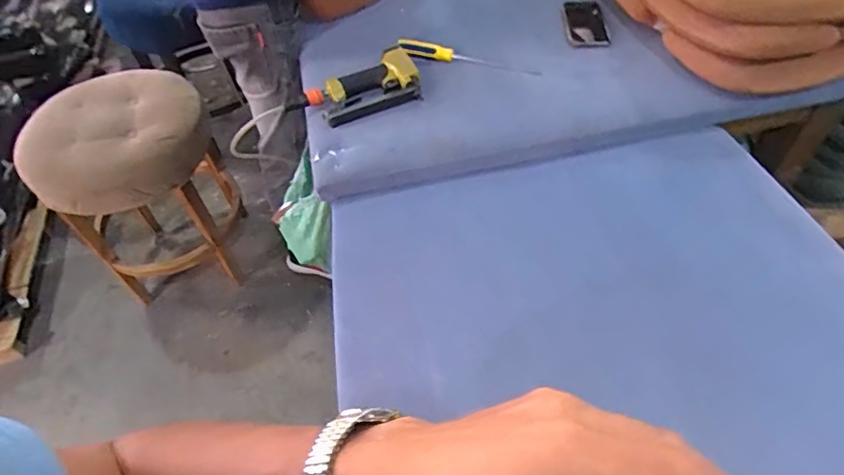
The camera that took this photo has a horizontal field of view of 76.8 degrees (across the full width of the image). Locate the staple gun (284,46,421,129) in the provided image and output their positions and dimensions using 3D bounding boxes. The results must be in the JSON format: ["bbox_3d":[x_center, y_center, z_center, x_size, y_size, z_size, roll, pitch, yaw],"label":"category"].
[{"bbox_3d":[-0.125,-0.272,0.995,0.244,0.045,0.136,-17,53,-7],"label":"staple gun"}]

